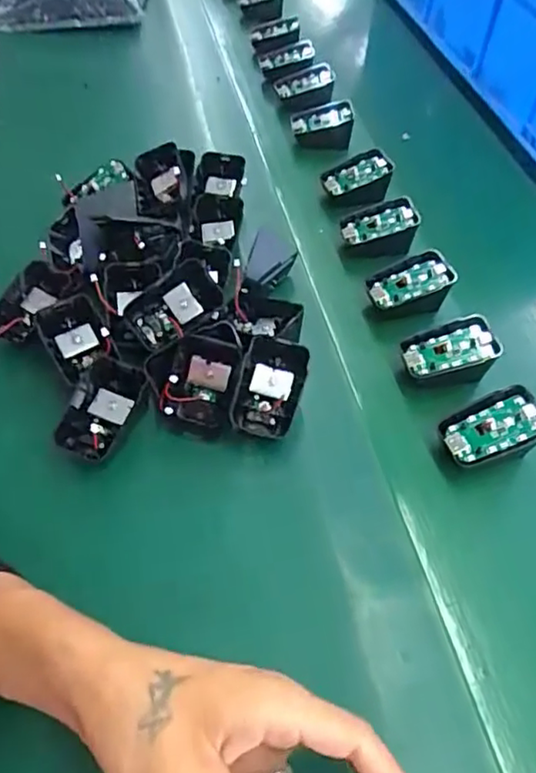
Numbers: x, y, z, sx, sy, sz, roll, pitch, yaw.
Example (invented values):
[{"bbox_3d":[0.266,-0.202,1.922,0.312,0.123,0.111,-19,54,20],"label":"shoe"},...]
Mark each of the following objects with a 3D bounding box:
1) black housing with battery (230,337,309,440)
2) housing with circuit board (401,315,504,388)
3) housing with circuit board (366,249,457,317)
[{"bbox_3d":[0.001,0.001,0.420,0.047,0.021,0.068,11,90,-6],"label":"black housing with battery"},{"bbox_3d":[0.139,-0.022,0.467,0.067,0.041,0.042,-5,52,-7],"label":"housing with circuit board"},{"bbox_3d":[0.118,-0.085,0.513,0.063,0.042,0.044,-9,52,-10],"label":"housing with circuit board"}]

